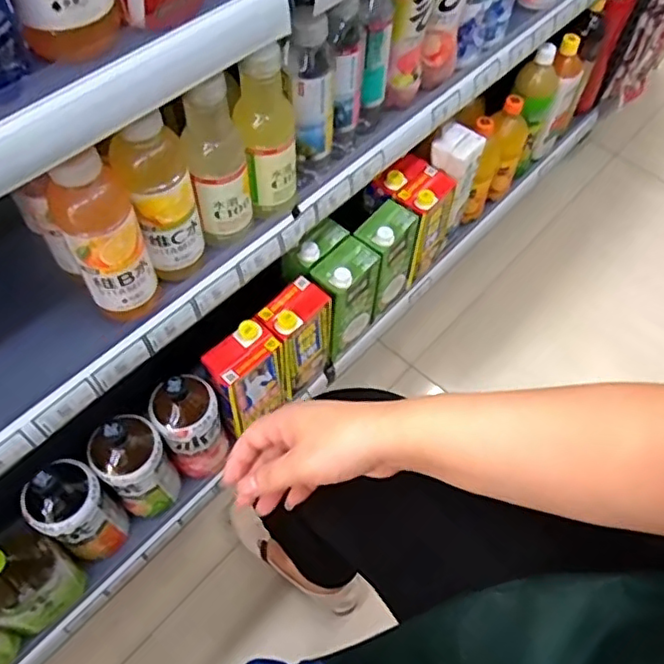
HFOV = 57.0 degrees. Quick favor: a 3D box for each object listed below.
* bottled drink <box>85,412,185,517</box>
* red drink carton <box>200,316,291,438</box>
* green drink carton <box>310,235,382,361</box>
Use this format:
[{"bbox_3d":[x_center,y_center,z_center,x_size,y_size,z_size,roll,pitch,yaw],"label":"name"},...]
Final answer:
[{"bbox_3d":[-0.249,0.167,0.779,0.083,0.204,0.079,1,58,-2],"label":"bottled drink"},{"bbox_3d":[-0.118,0.064,0.845,0.064,0.162,0.099,39,64,19],"label":"red drink carton"},{"bbox_3d":[0.019,-0.056,0.924,0.070,0.164,0.101,34,63,17],"label":"green drink carton"}]

